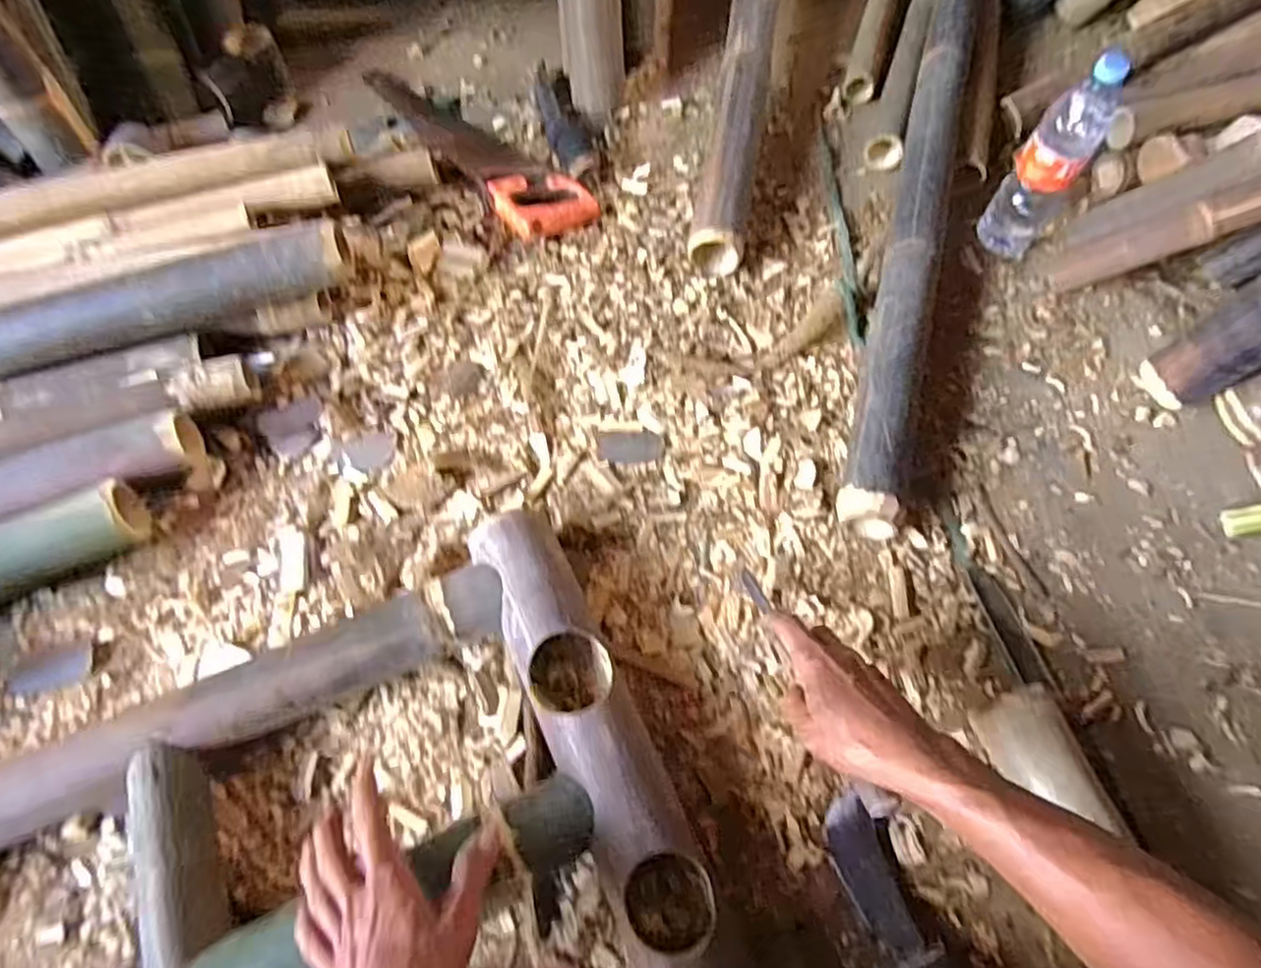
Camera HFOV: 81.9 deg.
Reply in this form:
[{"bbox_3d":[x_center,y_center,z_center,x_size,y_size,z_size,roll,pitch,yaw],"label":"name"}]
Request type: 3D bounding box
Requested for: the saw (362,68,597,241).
[{"bbox_3d":[-0.230,-0.502,1.043,0.111,0.028,0.480,-34,65,-17],"label":"saw"}]

